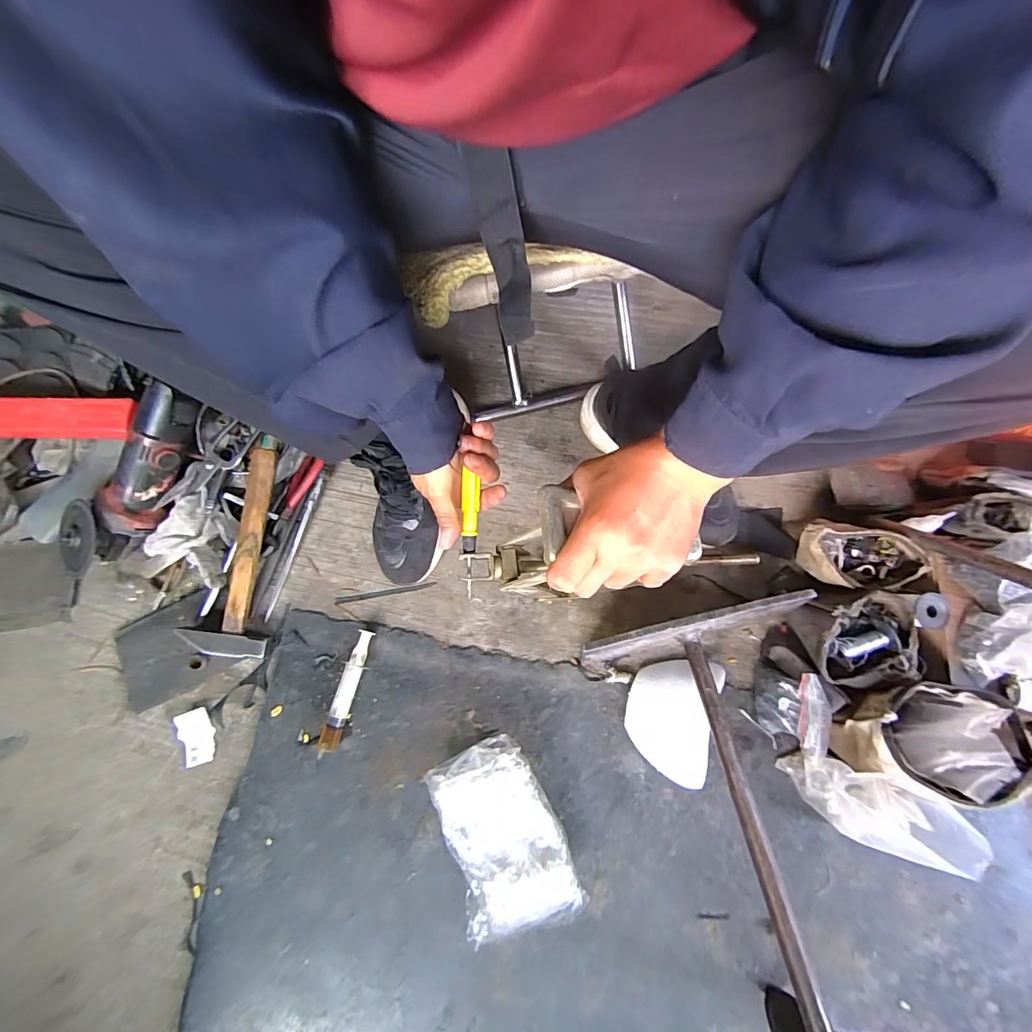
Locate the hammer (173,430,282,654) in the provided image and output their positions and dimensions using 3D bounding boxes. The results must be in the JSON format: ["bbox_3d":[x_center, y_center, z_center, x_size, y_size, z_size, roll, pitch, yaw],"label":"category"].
[{"bbox_3d":[-0.349,0.034,0.586,0.100,0.036,0.282,7,84,5],"label":"hammer"}]

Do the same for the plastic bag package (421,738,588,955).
[{"bbox_3d":[-0.015,0.326,0.467,0.116,0.066,0.172,-22,69,-5],"label":"plastic bag package"}]

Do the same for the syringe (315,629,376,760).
[{"bbox_3d":[-0.205,0.209,0.547,0.026,0.021,0.141,10,73,6],"label":"syringe"}]

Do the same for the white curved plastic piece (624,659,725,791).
[{"bbox_3d":[0.171,0.223,0.506,0.087,0.050,0.123,13,73,7],"label":"white curved plastic piece"}]

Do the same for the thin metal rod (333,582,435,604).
[{"bbox_3d":[-0.176,0.102,0.605,0.136,0.007,0.010,-8,72,0],"label":"thin metal rod"}]

